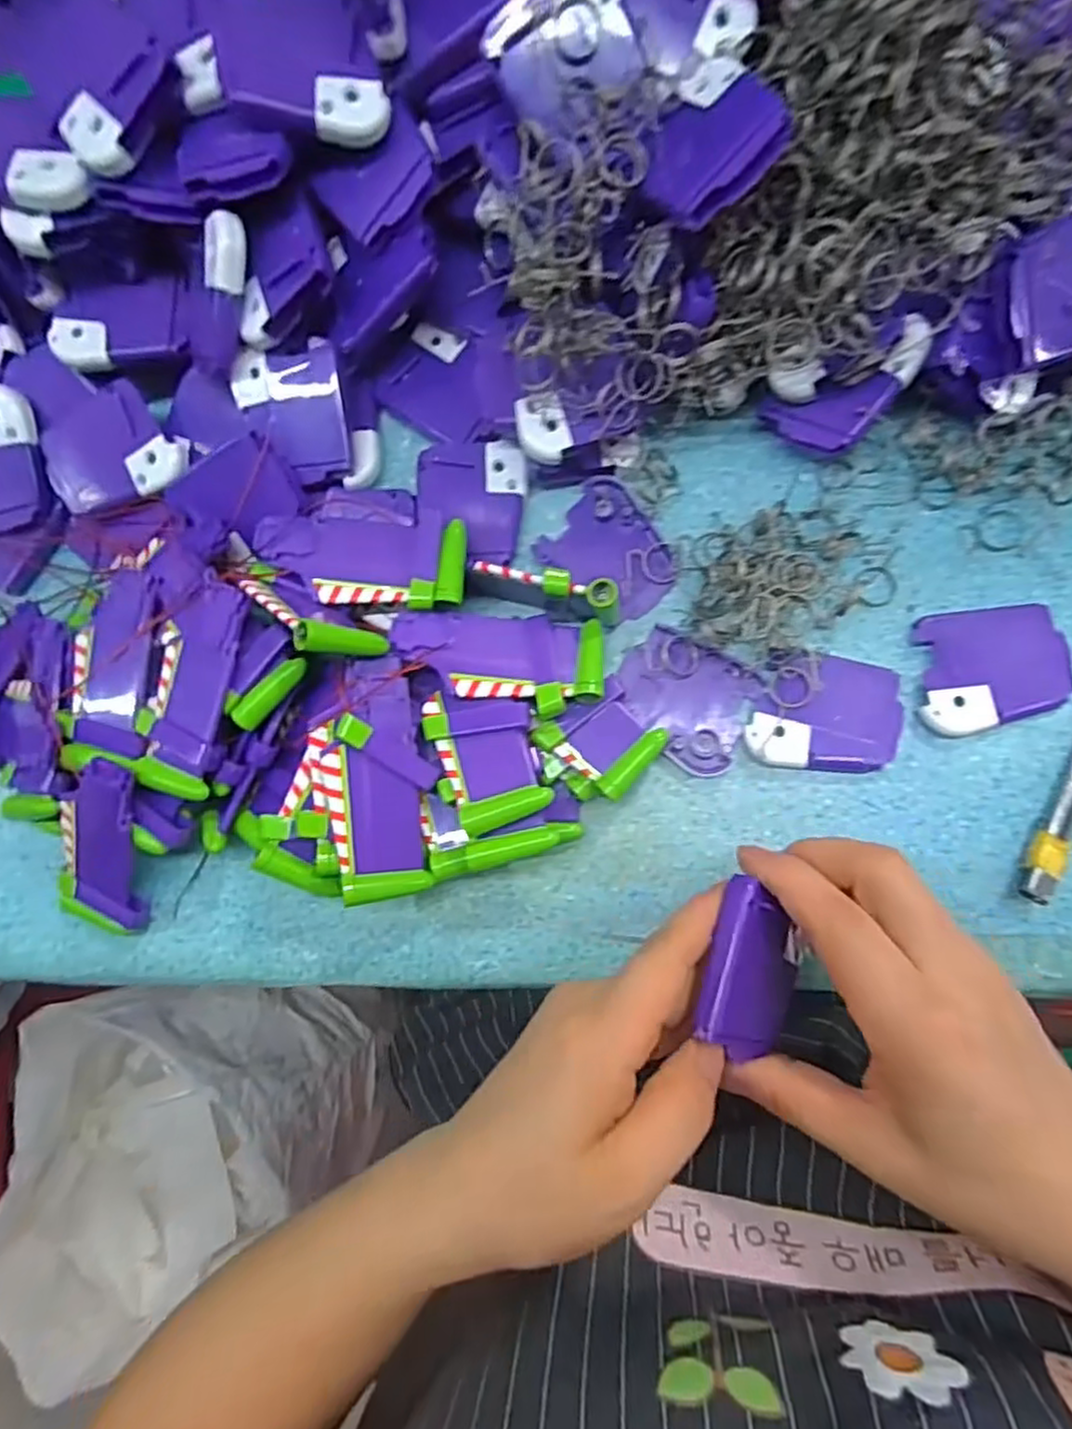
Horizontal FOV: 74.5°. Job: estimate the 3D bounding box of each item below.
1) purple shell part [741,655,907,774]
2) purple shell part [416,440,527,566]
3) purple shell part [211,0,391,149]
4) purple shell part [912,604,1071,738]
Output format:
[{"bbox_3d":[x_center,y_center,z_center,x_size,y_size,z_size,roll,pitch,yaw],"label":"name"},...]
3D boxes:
[{"bbox_3d":[0.126,0.000,0.307,0.062,0.009,0.048,4,86,6],"label":"purple shell part"},{"bbox_3d":[-0.030,-0.099,0.330,0.050,0.009,0.056,-3,85,6],"label":"purple shell part"},{"bbox_3d":[-0.089,-0.247,0.269,0.062,0.013,0.047,2,98,-12],"label":"purple shell part"},{"bbox_3d":[0.196,-0.019,0.301,0.060,0.009,0.051,-6,85,5],"label":"purple shell part"}]

